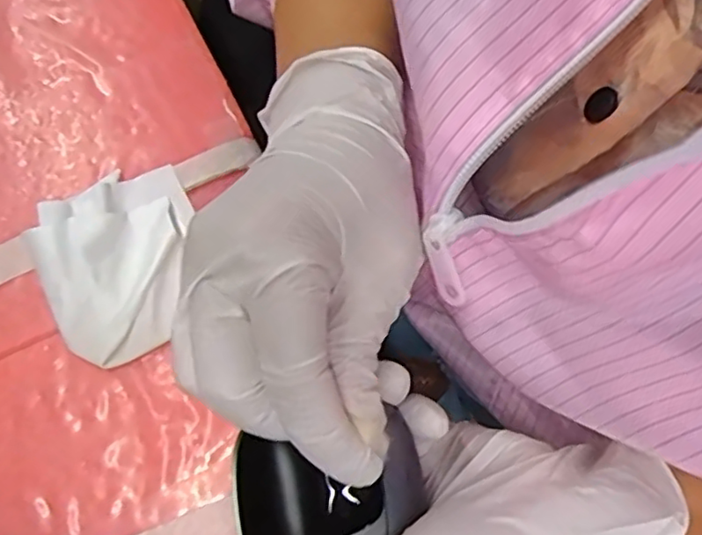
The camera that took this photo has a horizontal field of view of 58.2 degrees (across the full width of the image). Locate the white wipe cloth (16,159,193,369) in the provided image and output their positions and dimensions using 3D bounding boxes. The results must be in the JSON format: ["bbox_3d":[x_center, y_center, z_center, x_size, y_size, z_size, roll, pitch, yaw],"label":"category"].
[{"bbox_3d":[-0.102,-0.005,0.283,0.073,0.014,0.083,-28,72,-12],"label":"white wipe cloth"}]

